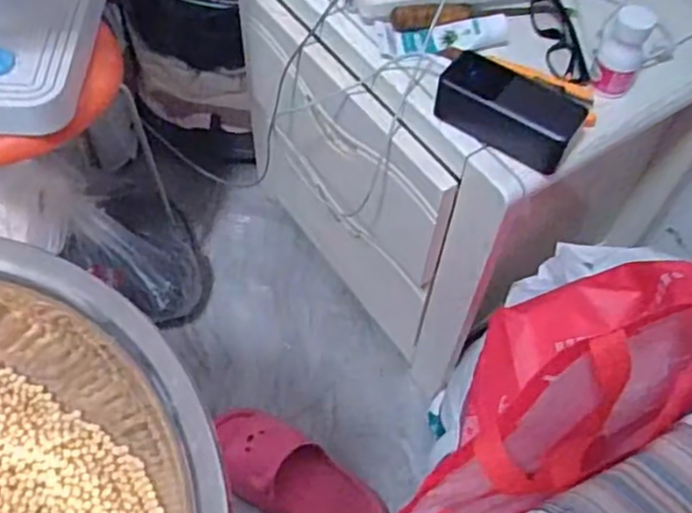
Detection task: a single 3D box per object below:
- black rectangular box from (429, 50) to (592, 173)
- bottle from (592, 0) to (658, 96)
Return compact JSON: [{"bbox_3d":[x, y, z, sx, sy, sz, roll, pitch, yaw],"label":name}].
[{"bbox_3d":[0.151,-0.136,0.641,0.130,0.058,0.054,30,60,17],"label":"black rectangular box"},{"bbox_3d":[0.272,-0.196,0.678,0.043,0.089,0.040,21,58,11],"label":"bottle"}]

